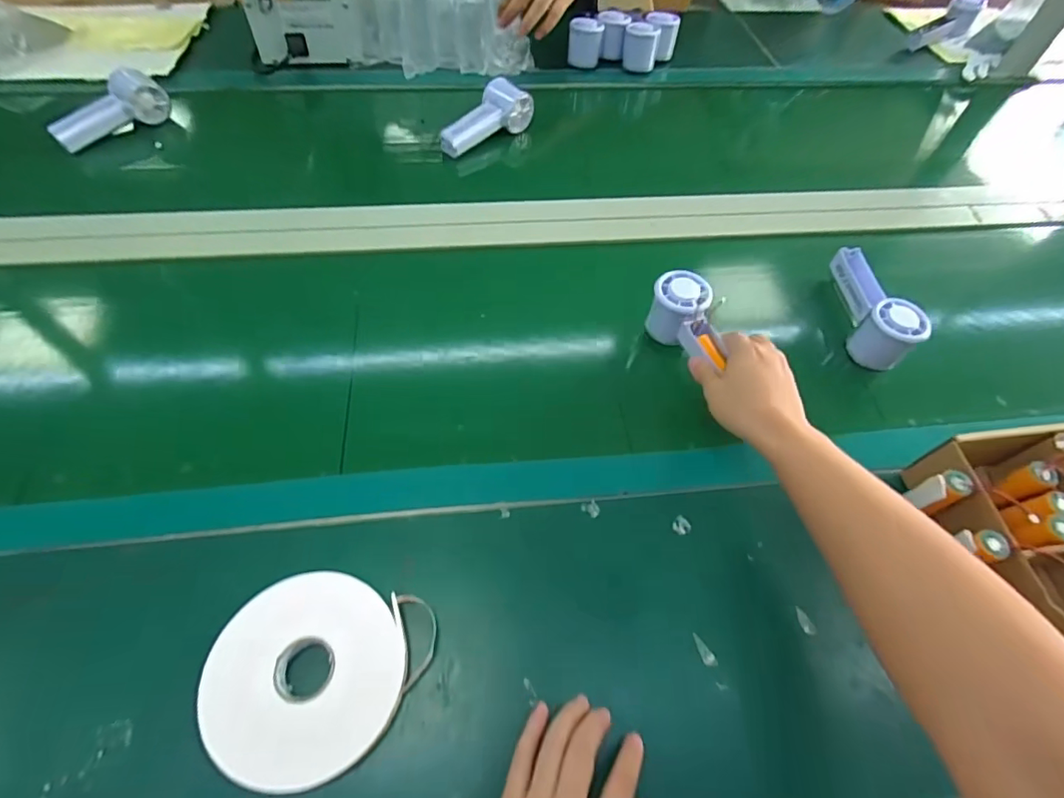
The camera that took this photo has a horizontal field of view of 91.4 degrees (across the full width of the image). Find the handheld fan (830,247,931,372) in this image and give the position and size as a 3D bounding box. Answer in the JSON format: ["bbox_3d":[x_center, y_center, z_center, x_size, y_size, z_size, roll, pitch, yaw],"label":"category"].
[{"bbox_3d":[0.376,-0.110,0.578,0.047,0.059,0.153,3,56,-2],"label":"handheld fan"}]

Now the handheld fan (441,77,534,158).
[{"bbox_3d":[-0.066,-0.403,0.743,0.051,0.055,0.146,37,61,19],"label":"handheld fan"}]

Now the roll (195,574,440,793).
[{"bbox_3d":[-0.159,0.195,0.375,0.134,0.025,0.138,2,56,-3],"label":"roll"}]

